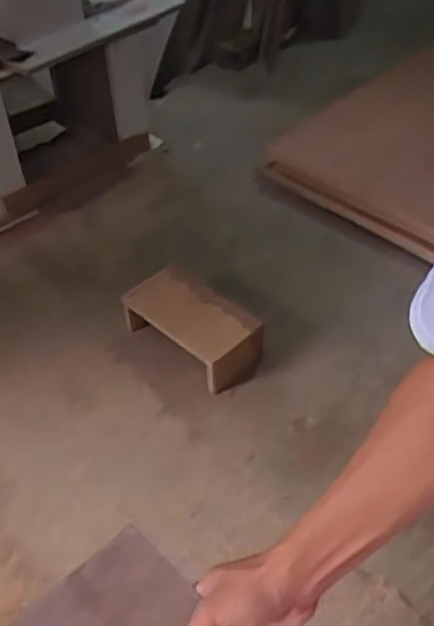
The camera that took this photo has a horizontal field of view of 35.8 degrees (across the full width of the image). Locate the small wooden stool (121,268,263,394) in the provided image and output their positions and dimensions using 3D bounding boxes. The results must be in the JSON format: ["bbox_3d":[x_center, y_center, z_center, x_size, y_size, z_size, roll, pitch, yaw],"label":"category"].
[{"bbox_3d":[-0.061,0.016,1.797,0.198,0.129,0.395,-35,55,-29],"label":"small wooden stool"}]

